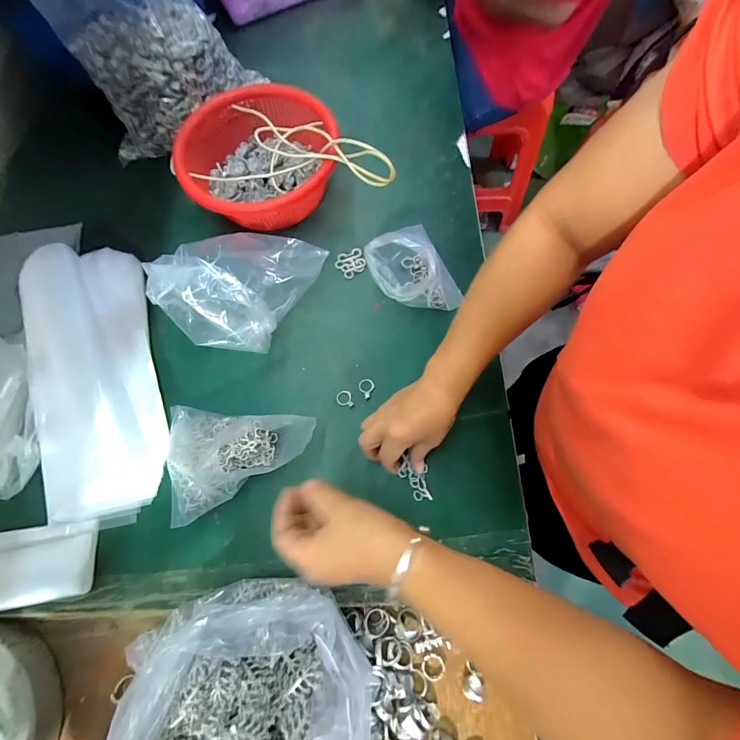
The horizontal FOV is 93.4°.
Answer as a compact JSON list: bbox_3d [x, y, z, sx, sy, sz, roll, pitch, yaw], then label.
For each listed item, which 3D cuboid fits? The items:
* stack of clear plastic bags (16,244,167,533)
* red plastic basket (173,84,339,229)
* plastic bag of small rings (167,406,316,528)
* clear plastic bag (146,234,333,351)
[{"bbox_3d":[-0.359,0.002,0.456,0.135,0.053,0.373,-18,73,-5],"label":"stack of clear plastic bags"},{"bbox_3d":[-0.156,-0.305,0.512,0.217,0.095,0.207,0,73,1],"label":"red plastic basket"},{"bbox_3d":[-0.156,0.095,0.417,0.179,0.050,0.129,-11,73,-2],"label":"plastic bag of small rings"},{"bbox_3d":[-0.168,-0.118,0.449,0.146,0.116,0.187,28,75,9],"label":"clear plastic bag"}]

